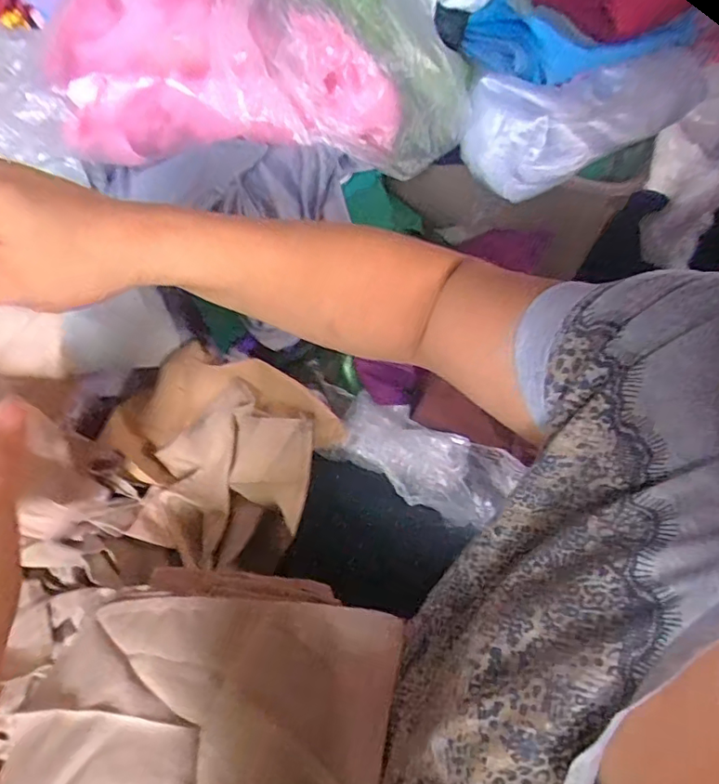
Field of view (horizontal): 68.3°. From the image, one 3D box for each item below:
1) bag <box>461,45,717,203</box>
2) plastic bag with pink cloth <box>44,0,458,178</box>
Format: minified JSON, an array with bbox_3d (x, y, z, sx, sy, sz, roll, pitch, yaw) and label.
[{"bbox_3d":[0.322,-0.386,0.733,0.417,0.115,0.116,-29,58,-24],"label":"bag"},{"bbox_3d":[-0.109,-0.352,0.566,0.397,0.189,0.157,-2,51,-4],"label":"plastic bag with pink cloth"}]

